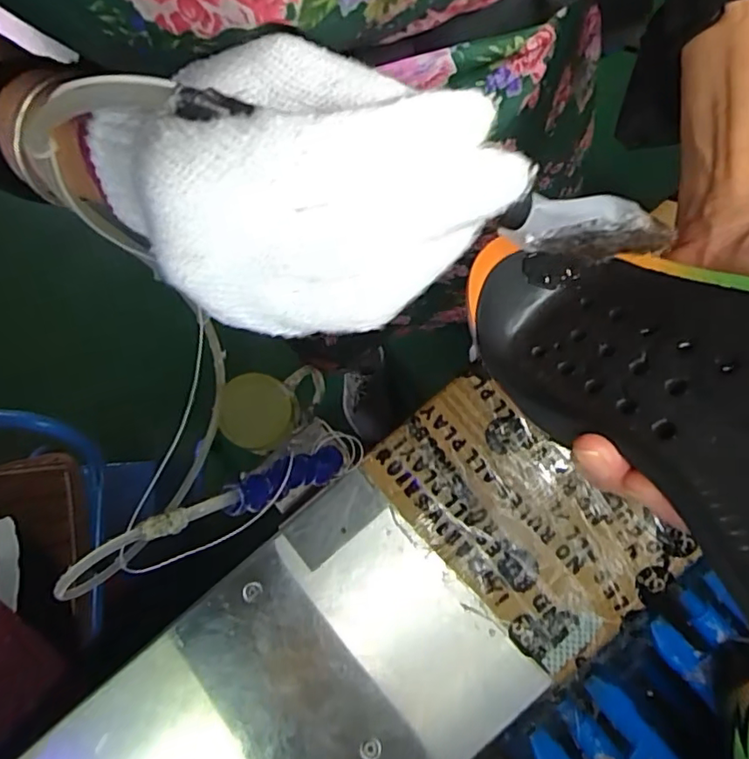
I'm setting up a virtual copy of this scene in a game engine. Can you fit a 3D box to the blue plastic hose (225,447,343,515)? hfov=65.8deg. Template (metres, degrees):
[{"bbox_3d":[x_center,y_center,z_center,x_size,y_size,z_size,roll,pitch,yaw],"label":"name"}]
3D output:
[{"bbox_3d":[-0.062,0.073,0.436,0.019,0.124,0.027,-35,79,27],"label":"blue plastic hose"}]

